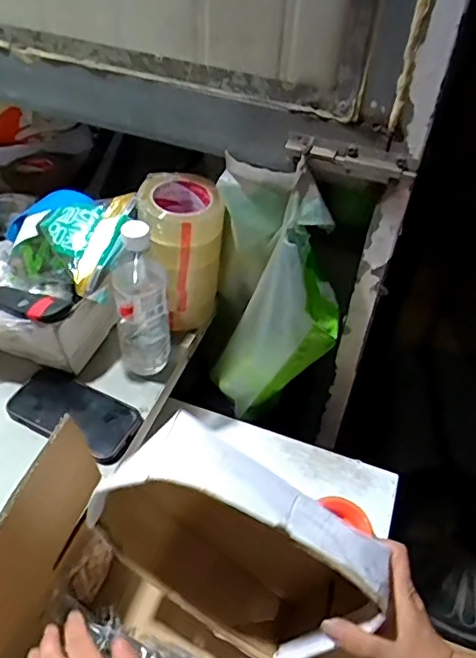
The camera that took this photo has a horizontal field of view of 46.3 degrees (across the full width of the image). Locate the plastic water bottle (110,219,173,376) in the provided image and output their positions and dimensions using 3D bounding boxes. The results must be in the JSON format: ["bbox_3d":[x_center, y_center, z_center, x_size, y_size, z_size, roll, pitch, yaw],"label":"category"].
[{"bbox_3d":[-0.119,-0.032,0.696,0.068,0.218,0.062,-4,46,-9],"label":"plastic water bottle"}]

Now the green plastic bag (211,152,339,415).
[{"bbox_3d":[0.049,-0.037,0.762,0.165,0.351,0.120,7,45,1],"label":"green plastic bag"}]

